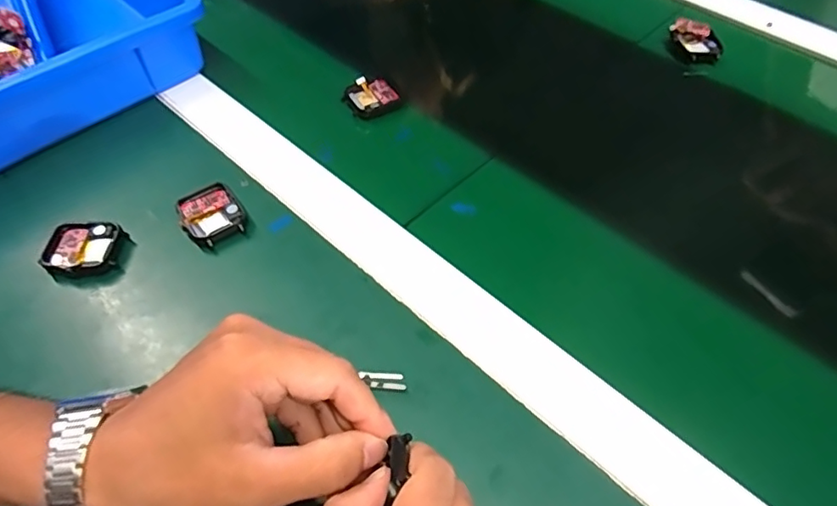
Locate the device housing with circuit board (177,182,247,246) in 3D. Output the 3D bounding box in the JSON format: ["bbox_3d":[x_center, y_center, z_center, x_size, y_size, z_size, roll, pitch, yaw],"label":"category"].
[{"bbox_3d":[-0.137,-0.025,0.373,0.038,0.010,0.041,-31,59,-20],"label":"device housing with circuit board"}]

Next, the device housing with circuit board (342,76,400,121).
[{"bbox_3d":[-0.038,-0.126,0.458,0.042,0.015,0.033,-28,58,-18],"label":"device housing with circuit board"}]

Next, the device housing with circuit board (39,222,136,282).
[{"bbox_3d":[-0.213,-0.002,0.363,0.048,0.015,0.036,-6,54,-3],"label":"device housing with circuit board"}]

